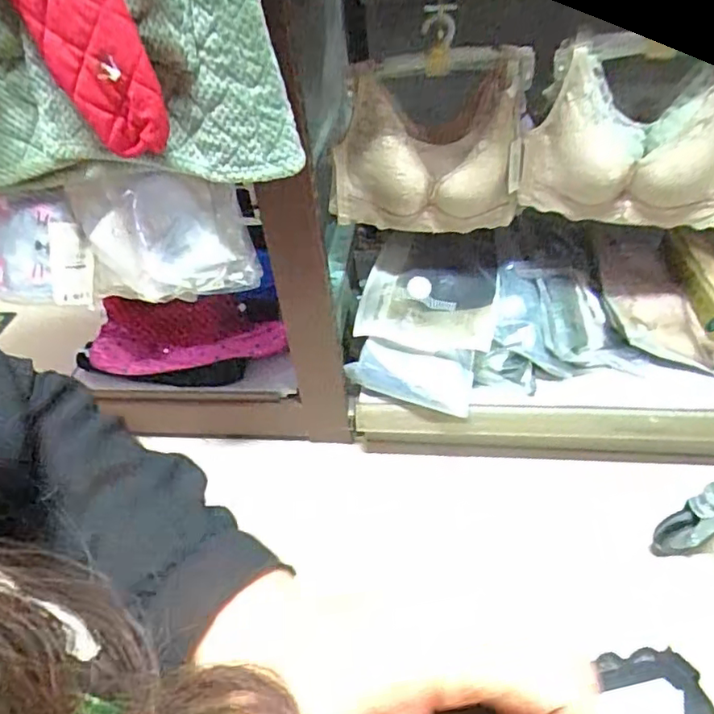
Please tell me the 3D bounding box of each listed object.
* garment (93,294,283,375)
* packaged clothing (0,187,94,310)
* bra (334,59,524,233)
[{"bbox_3d":[-0.316,-0.045,1.134,0.347,0.073,0.159,-6,41,1],"label":"garment"},{"bbox_3d":[-0.441,-0.143,0.809,0.145,0.157,0.035,0,25,-17],"label":"packaged clothing"},{"bbox_3d":[0.111,-0.316,0.942,0.300,0.248,0.099,-10,42,-3],"label":"bra"}]

